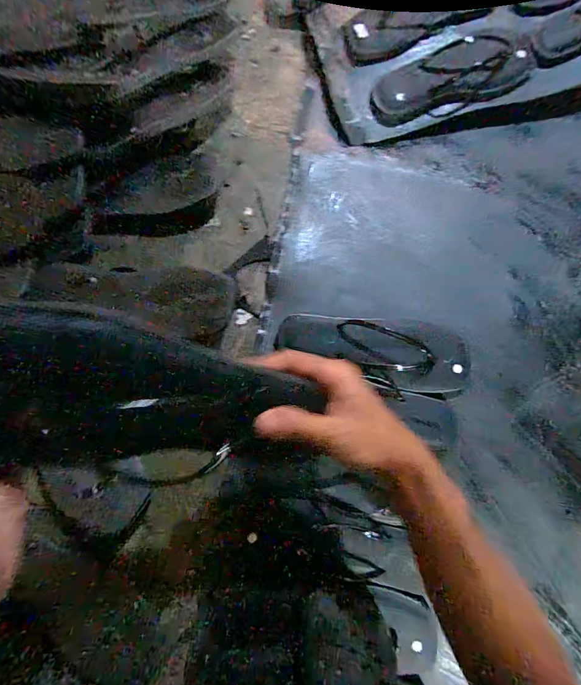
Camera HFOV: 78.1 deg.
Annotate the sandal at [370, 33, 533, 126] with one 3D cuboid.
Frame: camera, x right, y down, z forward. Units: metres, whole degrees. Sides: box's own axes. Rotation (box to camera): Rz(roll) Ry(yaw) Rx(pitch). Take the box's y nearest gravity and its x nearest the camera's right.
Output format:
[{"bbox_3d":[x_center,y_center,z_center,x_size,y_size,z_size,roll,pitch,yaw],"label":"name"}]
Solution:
[{"bbox_3d":[0.249,-0.409,0.563,0.245,0.057,0.095,-22,78,-4],"label":"sandal"}]

